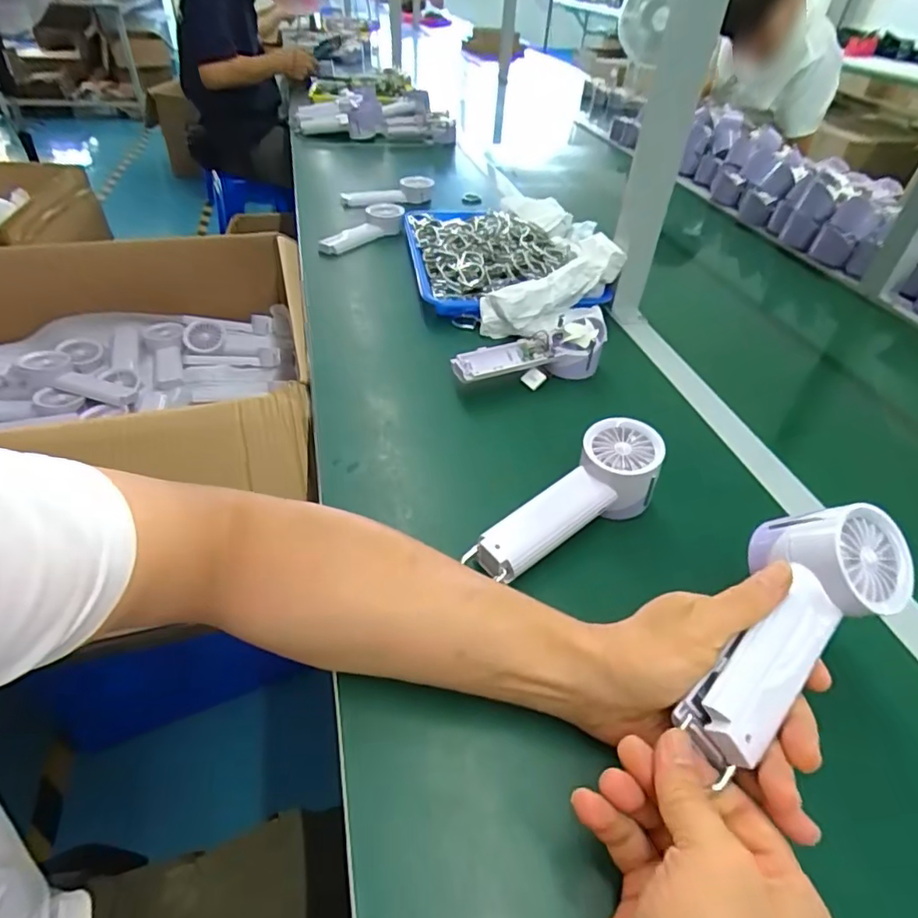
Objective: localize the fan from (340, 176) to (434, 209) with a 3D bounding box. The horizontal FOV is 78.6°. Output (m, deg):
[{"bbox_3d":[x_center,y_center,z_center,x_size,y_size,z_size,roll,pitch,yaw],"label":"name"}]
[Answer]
[{"bbox_3d":[-0.135,-0.508,1.082,0.185,0.044,0.055,-11,44,-17],"label":"fan"}]

